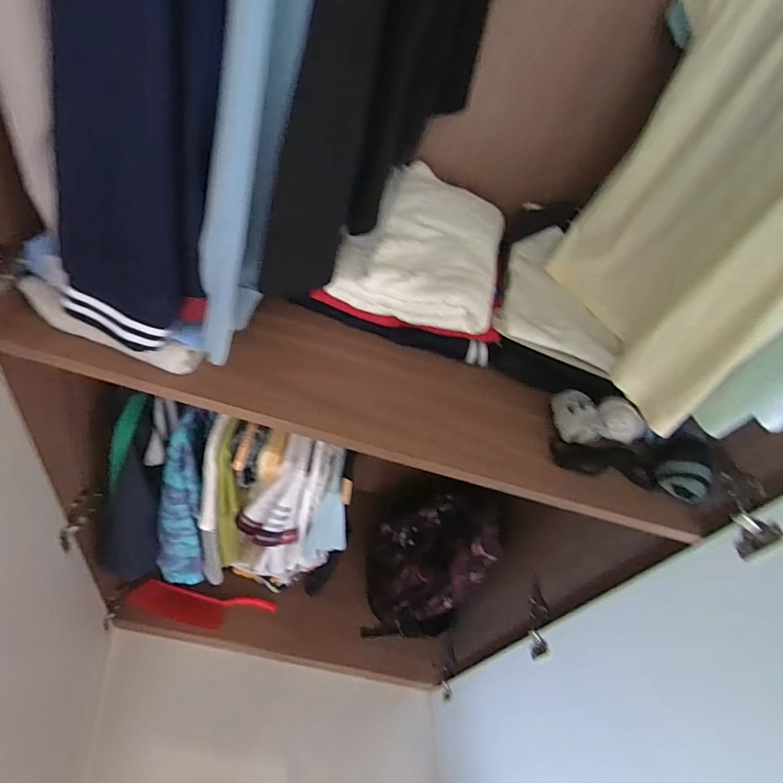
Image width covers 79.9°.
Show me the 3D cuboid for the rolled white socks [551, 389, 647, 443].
[{"bbox_3d":[0.292,0.035,0.656,0.121,0.043,0.075,6,56,-15],"label":"rolled white socks"}]

